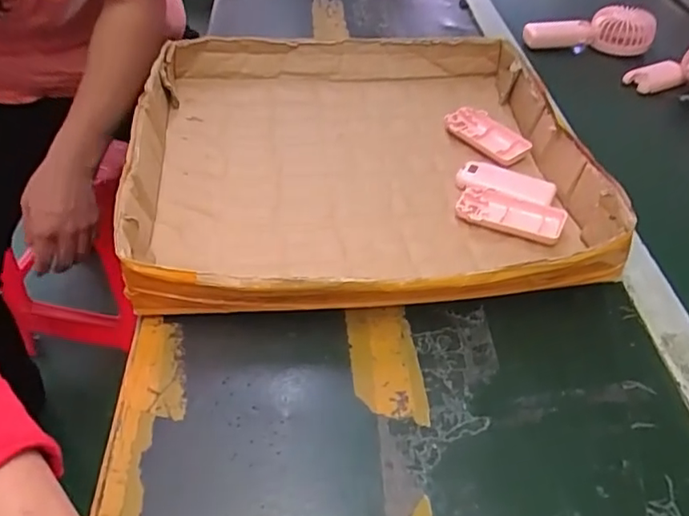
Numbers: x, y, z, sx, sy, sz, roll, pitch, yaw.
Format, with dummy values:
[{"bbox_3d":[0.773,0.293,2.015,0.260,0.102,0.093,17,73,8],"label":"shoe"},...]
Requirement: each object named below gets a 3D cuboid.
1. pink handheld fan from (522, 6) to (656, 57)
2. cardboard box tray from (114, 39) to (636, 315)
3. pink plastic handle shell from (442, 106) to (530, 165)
[{"bbox_3d":[0.346,-0.327,0.820,0.172,0.060,0.051,11,45,6],"label":"pink handheld fan"},{"bbox_3d":[0.010,-0.100,0.560,0.406,0.068,0.372,-3,45,-8],"label":"cardboard box tray"},{"bbox_3d":[0.153,-0.134,0.627,0.046,0.017,0.091,-29,54,-29],"label":"pink plastic handle shell"}]

